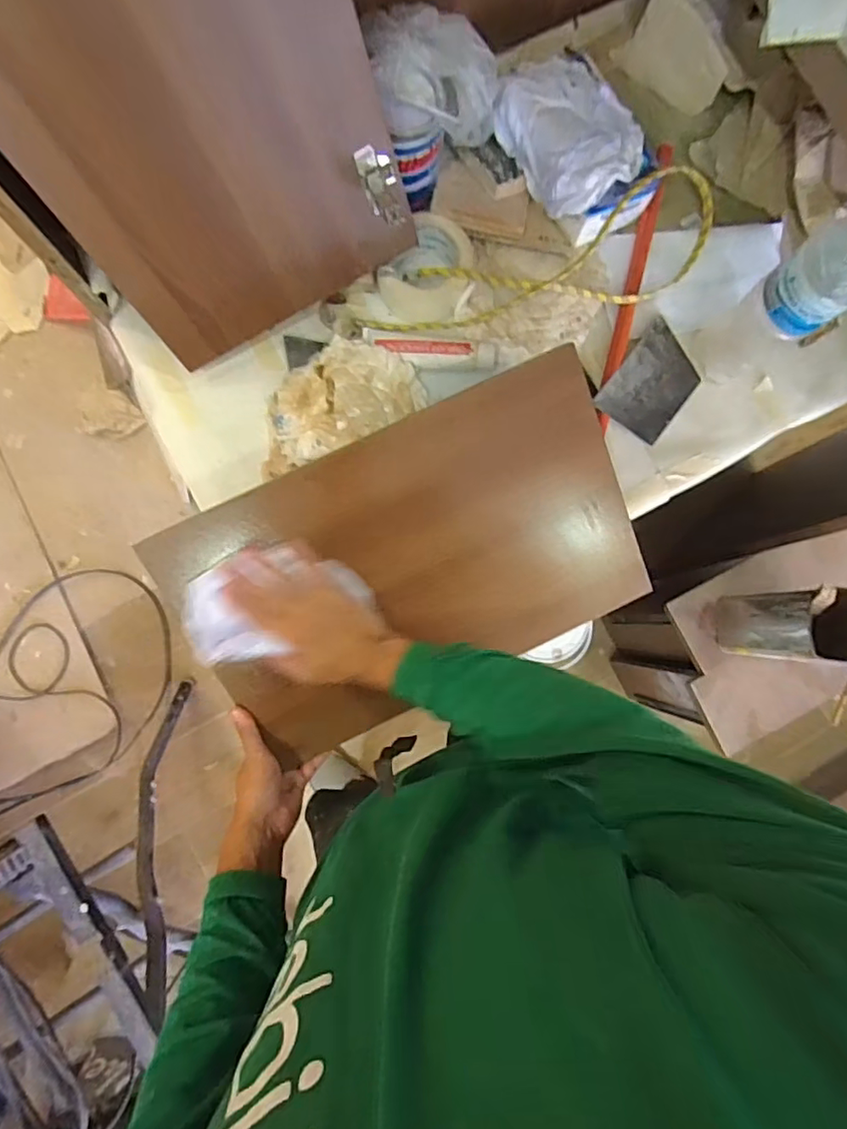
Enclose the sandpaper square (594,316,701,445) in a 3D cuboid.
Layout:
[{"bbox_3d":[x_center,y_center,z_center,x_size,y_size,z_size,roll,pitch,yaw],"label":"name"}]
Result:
[{"bbox_3d":[0.286,-0.223,0.703,0.096,0.006,0.131,38,85,-16],"label":"sandpaper square"}]

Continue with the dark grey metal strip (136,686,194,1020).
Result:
[{"bbox_3d":[-0.557,0.493,1.168,0.105,0.663,0.055,-19,131,-5],"label":"dark grey metal strip"}]

